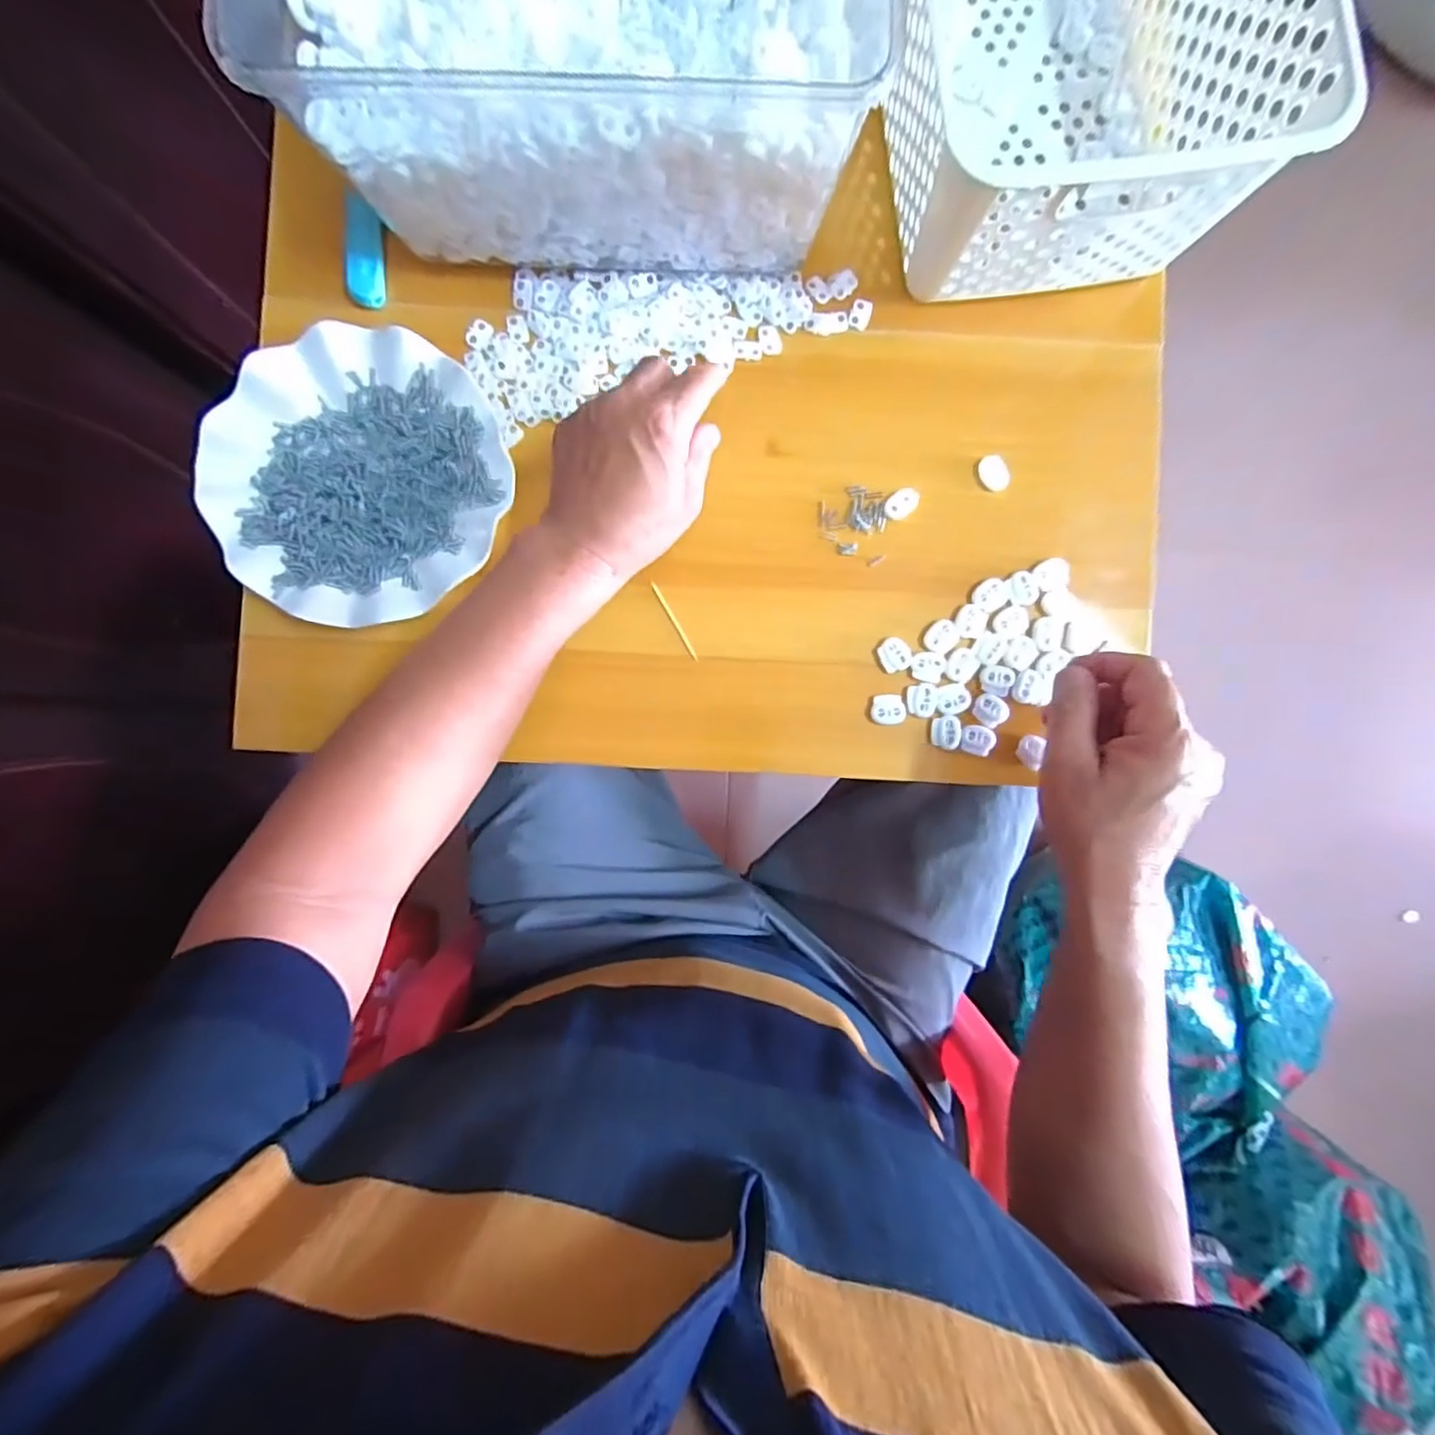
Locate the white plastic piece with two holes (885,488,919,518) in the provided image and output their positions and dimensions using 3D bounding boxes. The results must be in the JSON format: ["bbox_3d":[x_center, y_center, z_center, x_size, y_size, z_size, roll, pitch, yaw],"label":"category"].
[{"bbox_3d":[0.121,-0.141,0.400,0.023,0.006,0.016,-41,90,-2],"label":"white plastic piece with two holes"}]

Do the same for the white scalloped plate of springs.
[{"bbox_3d":[-0.225,-0.150,0.386,0.178,0.020,0.175,0,89,-1],"label":"white scalloped plate of springs"}]

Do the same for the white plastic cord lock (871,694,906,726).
[{"bbox_3d":[0.111,-0.005,0.395,0.022,0.004,0.020,3,89,-1],"label":"white plastic cord lock"}]

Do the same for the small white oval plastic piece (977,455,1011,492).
[{"bbox_3d":[0.182,-0.161,0.401,0.014,0.009,0.024,-31,89,-2],"label":"small white oval plastic piece"}]

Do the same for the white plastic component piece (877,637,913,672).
[{"bbox_3d":[0.116,-0.041,0.399,0.020,0.004,0.022,-22,89,-2],"label":"white plastic component piece"}]

